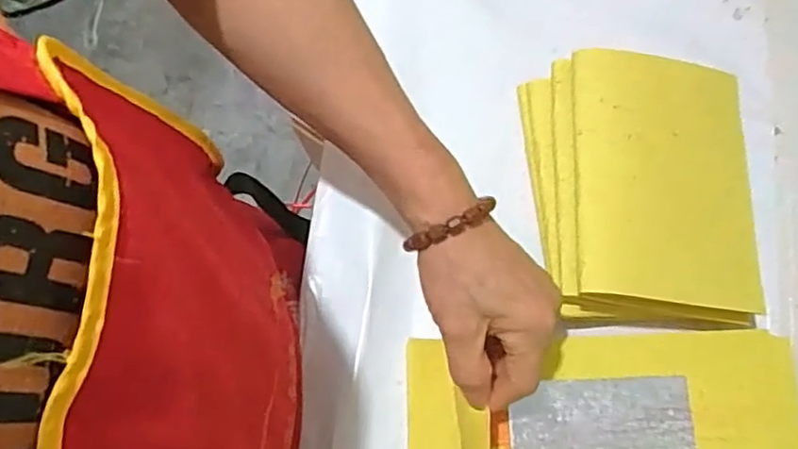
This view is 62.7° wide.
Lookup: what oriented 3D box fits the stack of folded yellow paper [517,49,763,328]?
[{"bbox_3d":[0.147,-0.022,0.405,0.124,0.066,0.163,0,75,2],"label":"stack of folded yellow paper"}]

